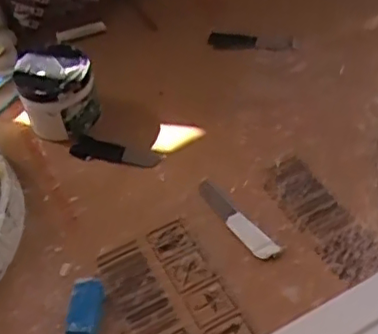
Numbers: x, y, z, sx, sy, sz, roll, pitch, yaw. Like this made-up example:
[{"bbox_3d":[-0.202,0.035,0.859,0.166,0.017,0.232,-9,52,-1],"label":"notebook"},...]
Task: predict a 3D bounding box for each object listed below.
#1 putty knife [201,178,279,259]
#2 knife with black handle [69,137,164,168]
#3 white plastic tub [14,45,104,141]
[{"bbox_3d":[0.045,0.052,0.641,0.022,0.012,0.126,-28,50,-19],"label":"putty knife"},{"bbox_3d":[-0.084,-0.017,0.720,0.104,0.010,0.028,10,48,16],"label":"knife with black handle"},{"bbox_3d":[-0.153,-0.086,0.743,0.088,0.078,0.093,-16,47,-8],"label":"white plastic tub"}]

